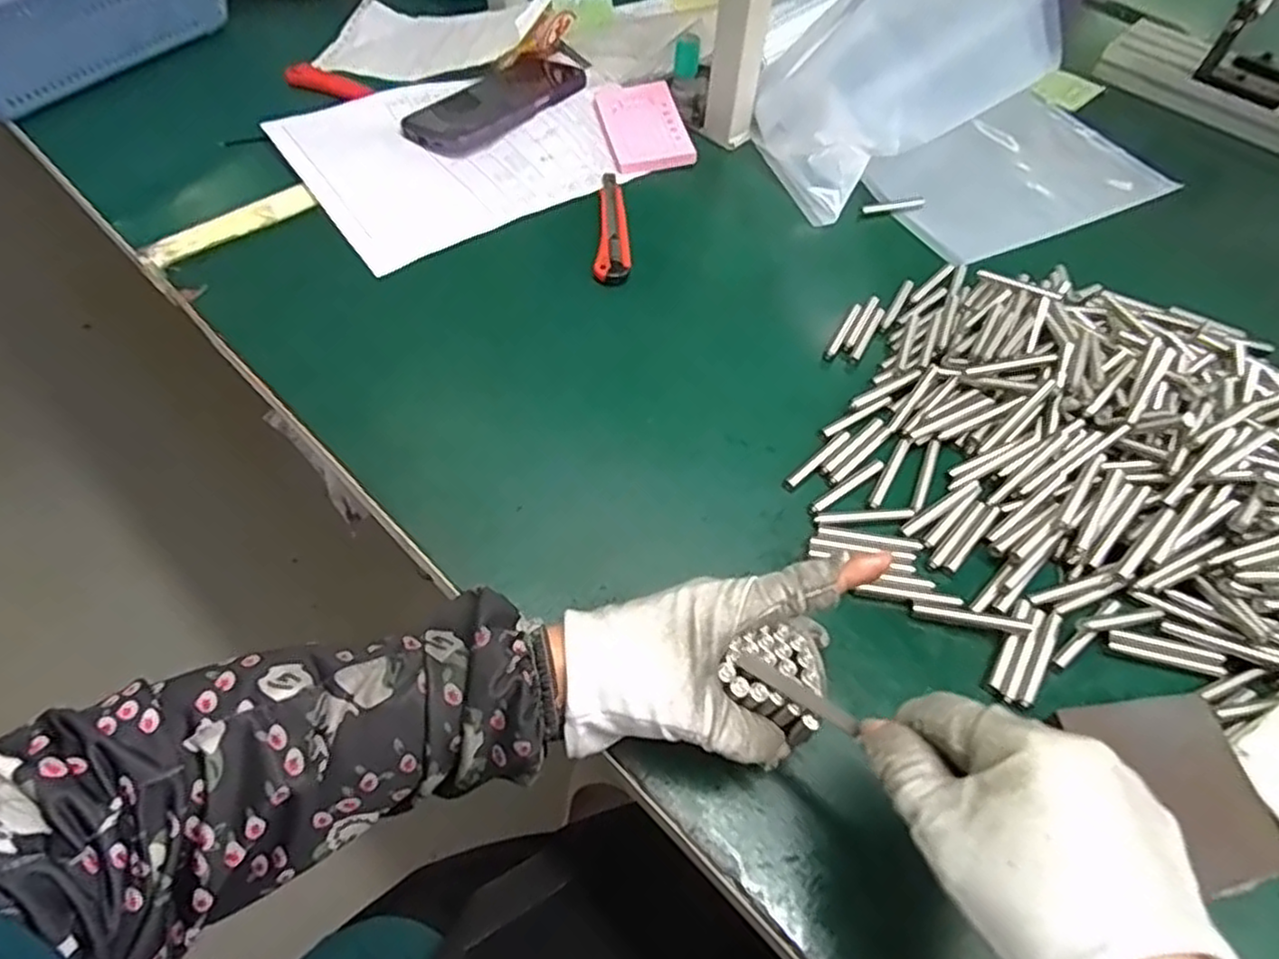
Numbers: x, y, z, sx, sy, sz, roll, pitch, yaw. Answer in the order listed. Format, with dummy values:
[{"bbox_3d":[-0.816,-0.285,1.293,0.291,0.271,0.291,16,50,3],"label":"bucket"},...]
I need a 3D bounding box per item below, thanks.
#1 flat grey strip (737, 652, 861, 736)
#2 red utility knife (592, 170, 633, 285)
[{"bbox_3d":[0.064,0.086,0.294,0.051,0.004,0.007,28,57,22],"label":"flat grey strip"},{"bbox_3d":[-0.019,-0.199,0.557,0.027,0.012,0.133,3,54,-2],"label":"red utility knife"}]

